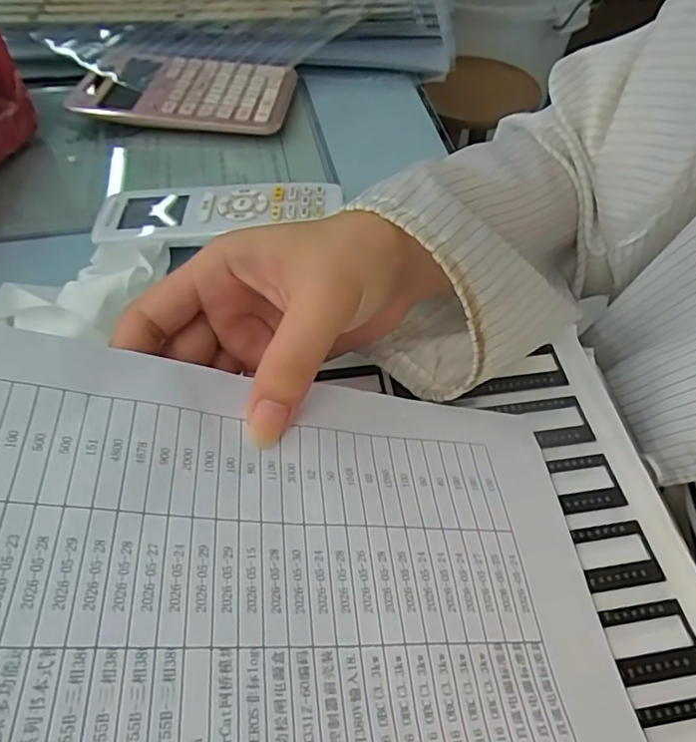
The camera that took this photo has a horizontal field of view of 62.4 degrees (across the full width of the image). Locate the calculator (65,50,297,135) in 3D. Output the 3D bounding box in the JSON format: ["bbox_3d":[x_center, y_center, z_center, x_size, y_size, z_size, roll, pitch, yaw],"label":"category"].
[{"bbox_3d":[-0.151,-0.245,0.504,0.200,0.016,0.104,6,51,4],"label":"calculator"}]

